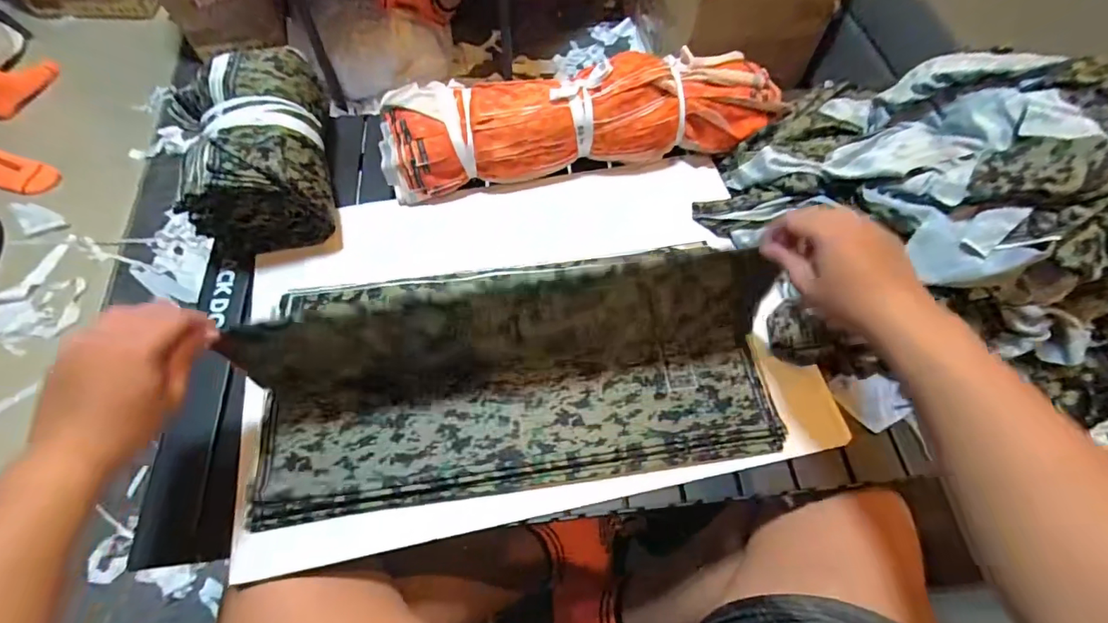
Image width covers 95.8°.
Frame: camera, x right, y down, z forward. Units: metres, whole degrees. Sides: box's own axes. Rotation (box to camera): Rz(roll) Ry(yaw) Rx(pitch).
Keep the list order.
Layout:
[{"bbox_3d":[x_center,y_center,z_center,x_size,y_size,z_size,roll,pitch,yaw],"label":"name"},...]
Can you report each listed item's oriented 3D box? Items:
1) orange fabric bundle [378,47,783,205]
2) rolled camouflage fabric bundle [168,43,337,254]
[{"bbox_3d":[0.045,-0.259,0.664,0.532,0.100,0.125,-10,61,-8],"label":"orange fabric bundle"},{"bbox_3d":[-0.362,-0.207,0.616,0.151,0.119,0.252,-11,62,-9],"label":"rolled camouflage fabric bundle"}]

